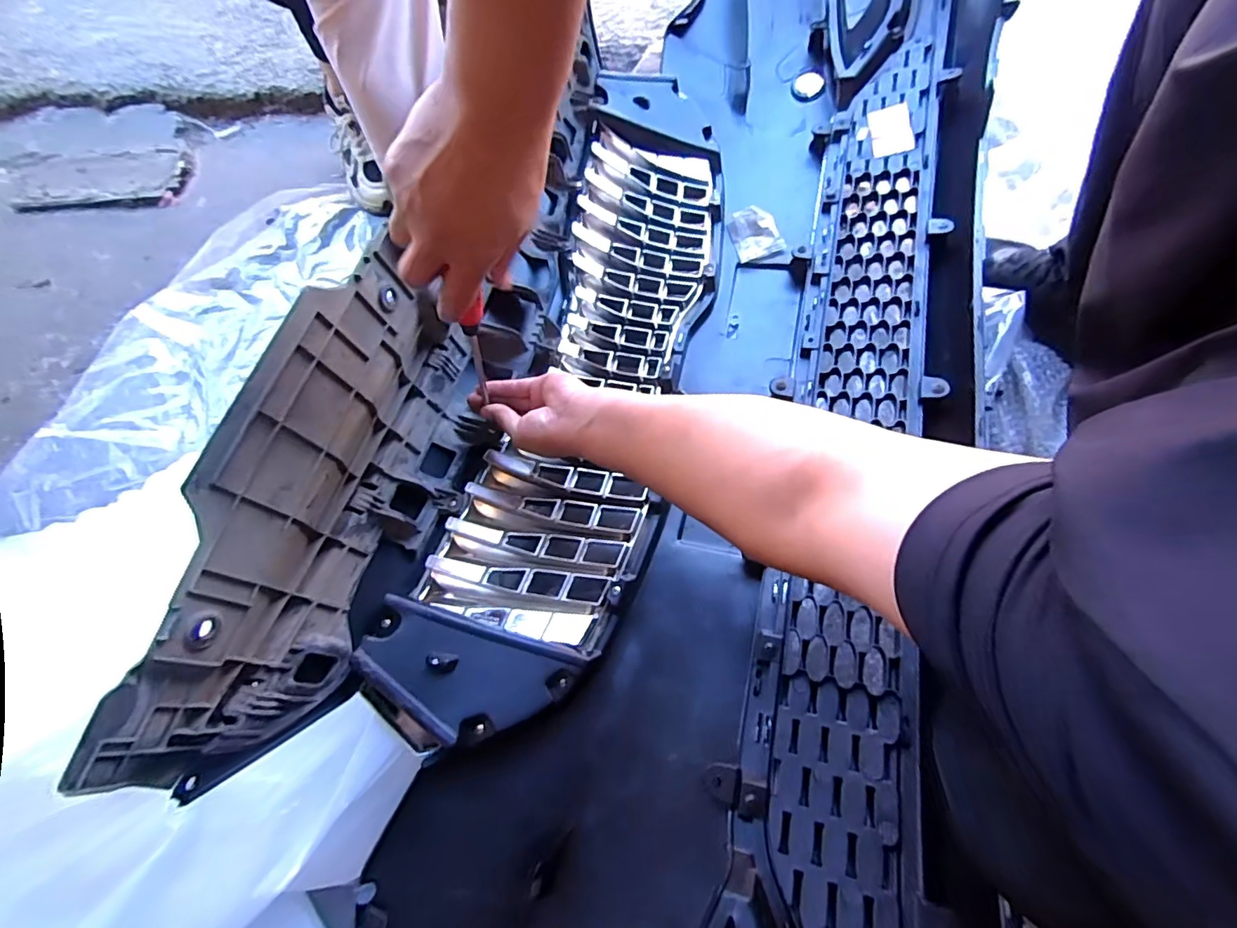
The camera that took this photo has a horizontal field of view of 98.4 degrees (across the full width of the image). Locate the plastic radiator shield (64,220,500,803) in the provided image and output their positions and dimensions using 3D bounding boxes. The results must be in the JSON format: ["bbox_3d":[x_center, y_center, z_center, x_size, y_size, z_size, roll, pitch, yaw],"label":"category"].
[{"bbox_3d":[-0.227,0.031,0.446,0.073,0.215,0.411,17,69,10],"label":"plastic radiator shield"}]

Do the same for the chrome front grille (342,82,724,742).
[{"bbox_3d":[-0.037,-0.132,0.614,0.222,0.098,0.791,12,66,8],"label":"chrome front grille"}]

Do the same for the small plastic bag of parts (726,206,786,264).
[{"bbox_3d":[0.185,-0.315,0.731,0.059,0.012,0.078,-24,76,14],"label":"small plastic bag of parts"}]

